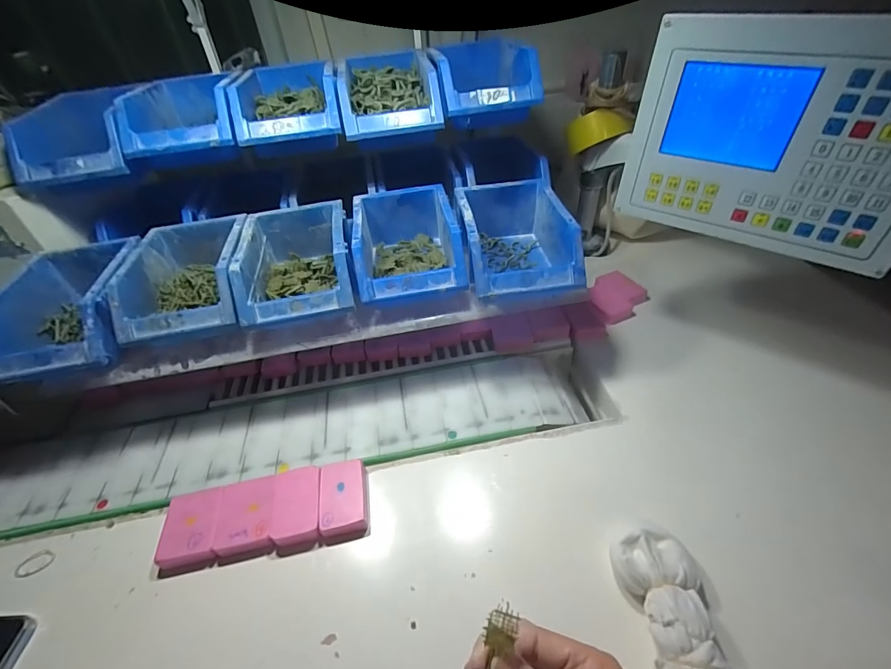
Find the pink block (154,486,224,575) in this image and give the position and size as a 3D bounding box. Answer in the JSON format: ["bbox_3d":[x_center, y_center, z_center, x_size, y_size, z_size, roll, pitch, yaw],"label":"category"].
[{"bbox_3d":[-0.251,0.190,0.408,0.053,0.018,0.072,-13,44,-7],"label":"pink block"}]

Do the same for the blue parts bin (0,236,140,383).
[{"bbox_3d":[-0.418,-0.031,0.467,0.125,0.069,0.180,-7,41,-2],"label":"blue parts bin"}]

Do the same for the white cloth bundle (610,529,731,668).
[{"bbox_3d":[0.174,0.220,0.301,0.083,0.039,0.156,-3,43,3],"label":"white cloth bundle"}]

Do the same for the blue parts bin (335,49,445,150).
[{"bbox_3d":[-0.075,-0.325,0.557,0.121,0.067,0.200,-8,41,-3],"label":"blue parts bin"}]

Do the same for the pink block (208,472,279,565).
[{"bbox_3d":[-0.200,0.183,0.415,0.056,0.015,0.078,-13,43,-7],"label":"pink block"}]

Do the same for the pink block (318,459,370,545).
[{"bbox_3d":[-0.103,0.166,0.419,0.045,0.018,0.074,-11,43,-5],"label":"pink block"}]

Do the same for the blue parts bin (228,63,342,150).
[{"bbox_3d":[-0.202,-0.306,0.549,0.123,0.067,0.180,-10,41,-6],"label":"blue parts bin"}]

